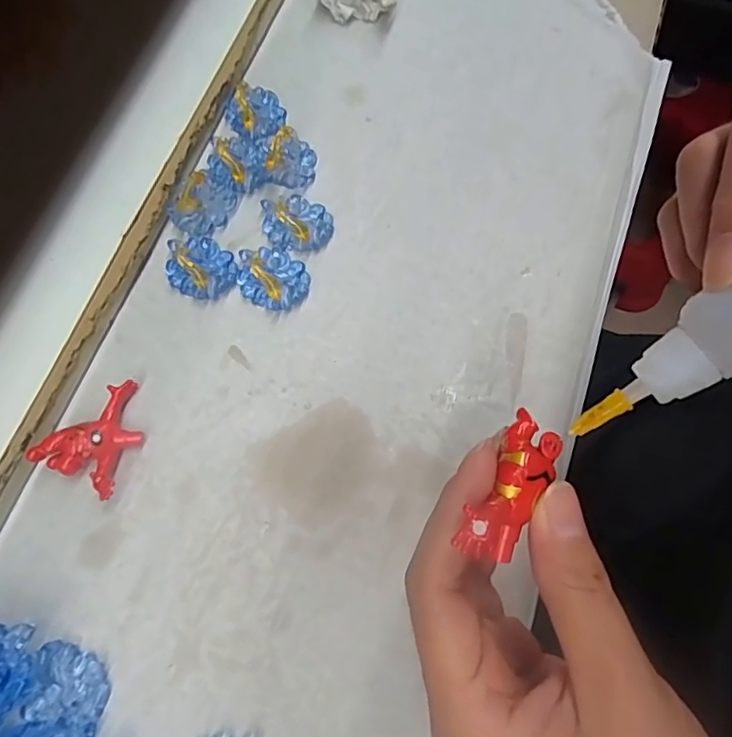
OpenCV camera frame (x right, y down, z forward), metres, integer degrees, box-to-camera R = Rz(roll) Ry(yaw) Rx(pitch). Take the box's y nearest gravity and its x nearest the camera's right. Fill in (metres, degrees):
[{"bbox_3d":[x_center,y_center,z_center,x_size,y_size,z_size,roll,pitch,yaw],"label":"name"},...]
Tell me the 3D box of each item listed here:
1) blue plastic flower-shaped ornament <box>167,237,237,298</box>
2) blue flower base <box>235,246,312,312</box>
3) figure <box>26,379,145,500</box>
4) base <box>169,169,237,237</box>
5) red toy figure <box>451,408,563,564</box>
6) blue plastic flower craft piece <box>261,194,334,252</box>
[{"bbox_3d":[-0.081,-0.051,0.256,0.032,0.012,0.035,0,71,0],"label":"blue plastic flower-shaped ornament"},{"bbox_3d":[-0.045,-0.045,0.254,0.032,0.012,0.035,0,71,0],"label":"blue flower base"},{"bbox_3d":[-0.112,0.027,0.227,0.035,0.010,0.046,26,73,9],"label":"figure"},{"bbox_3d":[-0.083,-0.082,0.268,0.028,0.007,0.031,34,75,11],"label":"base"},{"bbox_3d":[0.040,0.034,0.146,0.017,0.014,0.047,33,56,10],"label":"red toy figure"},{"bbox_3d":[-0.034,-0.075,0.263,0.034,0.011,0.031,-2,71,0],"label":"blue plastic flower craft piece"}]

